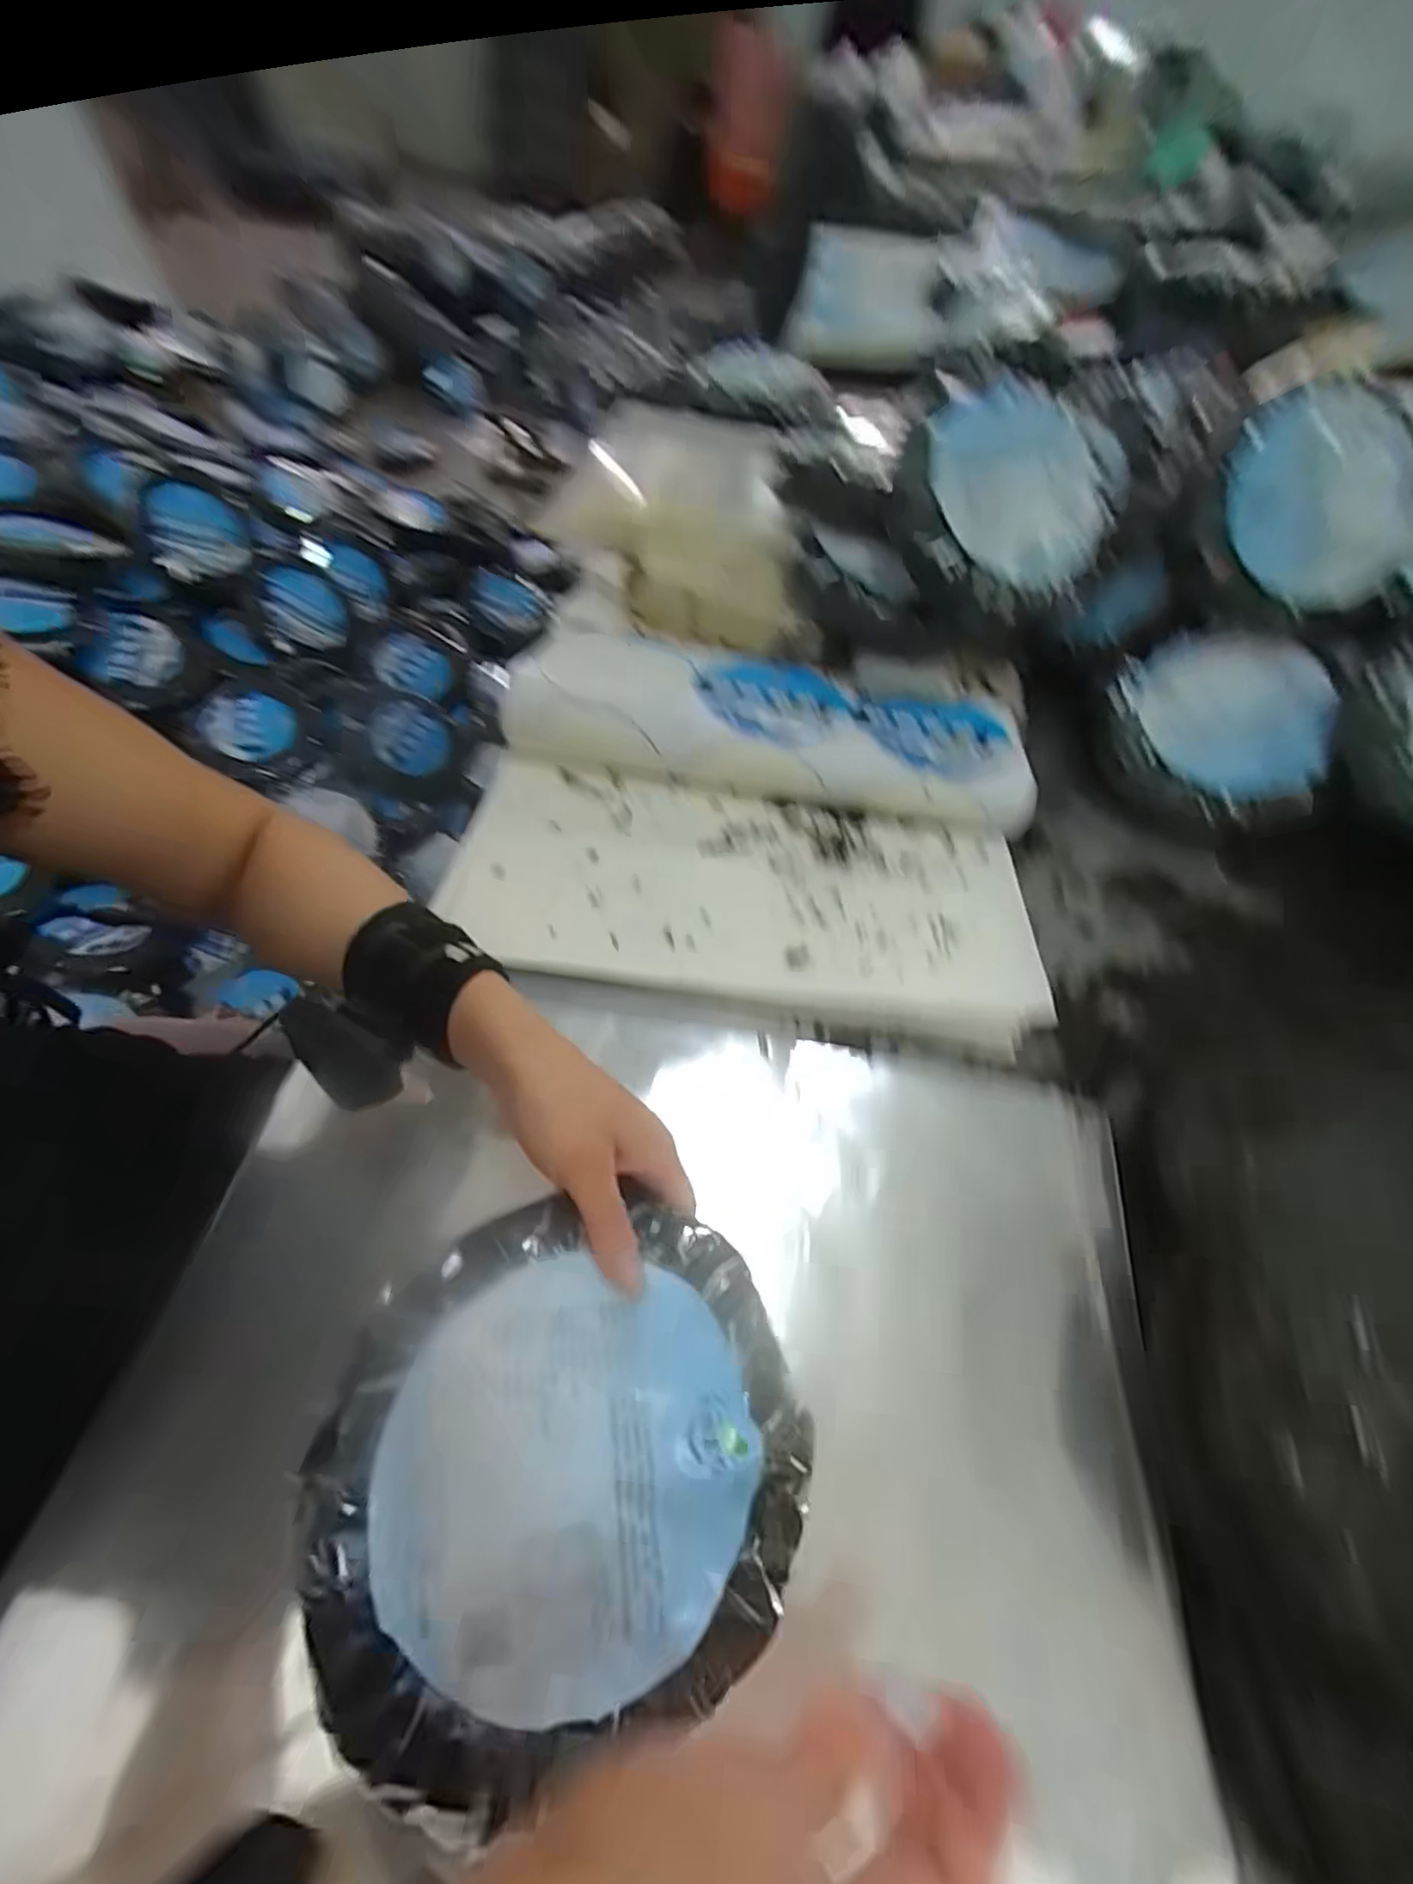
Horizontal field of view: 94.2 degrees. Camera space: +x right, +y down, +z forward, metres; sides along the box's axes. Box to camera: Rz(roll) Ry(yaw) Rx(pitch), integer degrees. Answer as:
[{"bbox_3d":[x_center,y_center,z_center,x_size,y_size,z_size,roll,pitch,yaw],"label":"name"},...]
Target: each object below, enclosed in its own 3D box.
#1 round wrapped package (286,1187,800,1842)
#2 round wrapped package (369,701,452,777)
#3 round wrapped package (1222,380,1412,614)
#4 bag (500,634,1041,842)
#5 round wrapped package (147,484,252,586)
[{"bbox_3d":[-0.053,0.213,0.273,0.189,0.040,0.189,6,62,-12],"label":"round wrapped package"},{"bbox_3d":[-0.549,-0.377,1.219,0.131,0.030,0.135,26,72,-29],"label":"round wrapped package"},{"bbox_3d":[0.487,-0.344,0.520,0.154,0.038,0.144,0,95,1],"label":"round wrapped package"},{"bbox_3d":[0.059,-0.206,0.587,0.451,0.055,0.161,11,59,4],"label":"bag"},{"bbox_3d":[-0.882,-0.704,1.130,0.148,0.106,0.094,-33,65,-20],"label":"round wrapped package"}]

